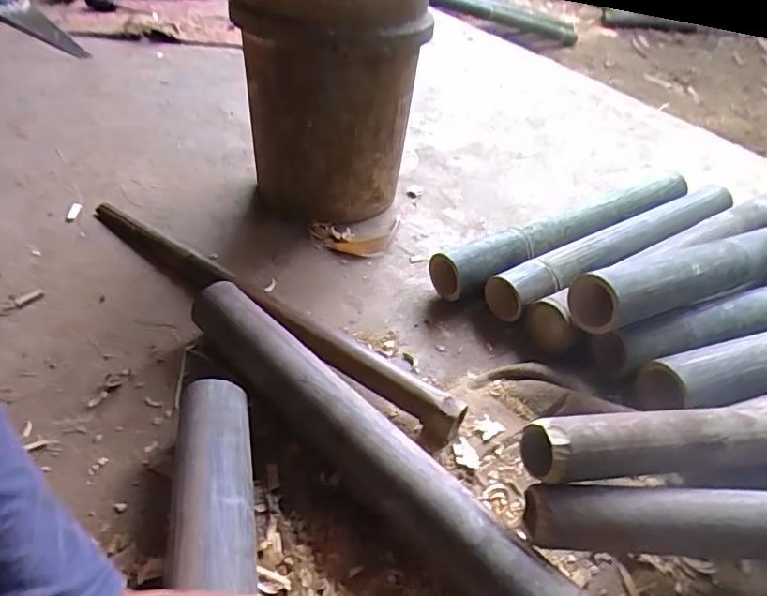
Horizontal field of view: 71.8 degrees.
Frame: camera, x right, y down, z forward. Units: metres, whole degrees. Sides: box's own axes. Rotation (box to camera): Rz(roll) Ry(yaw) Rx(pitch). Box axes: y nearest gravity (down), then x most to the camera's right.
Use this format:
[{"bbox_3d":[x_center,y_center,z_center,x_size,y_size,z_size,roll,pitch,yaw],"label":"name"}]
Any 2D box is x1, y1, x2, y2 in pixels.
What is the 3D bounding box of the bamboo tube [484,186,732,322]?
[{"bbox_3d":[0.408,-0.093,0.881,0.595,0.054,0.070,-22,48,-28],"label":"bamboo tube"}]

